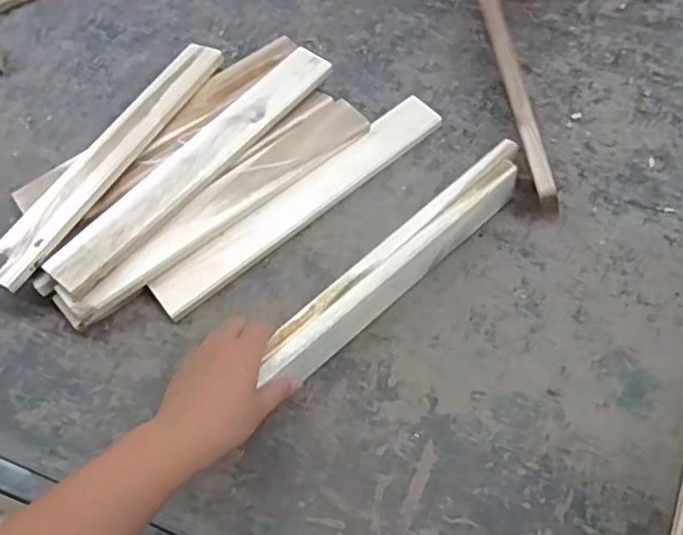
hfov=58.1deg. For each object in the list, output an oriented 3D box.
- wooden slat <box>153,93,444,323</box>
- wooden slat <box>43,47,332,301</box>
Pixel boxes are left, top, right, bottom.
[{"bbox_3d":[-0.038,-0.071,0.653,0.359,0.010,0.050,-39,85,-16],"label":"wooden slat"},{"bbox_3d":[-0.148,-0.112,0.643,0.054,0.020,0.364,36,69,18],"label":"wooden slat"}]

